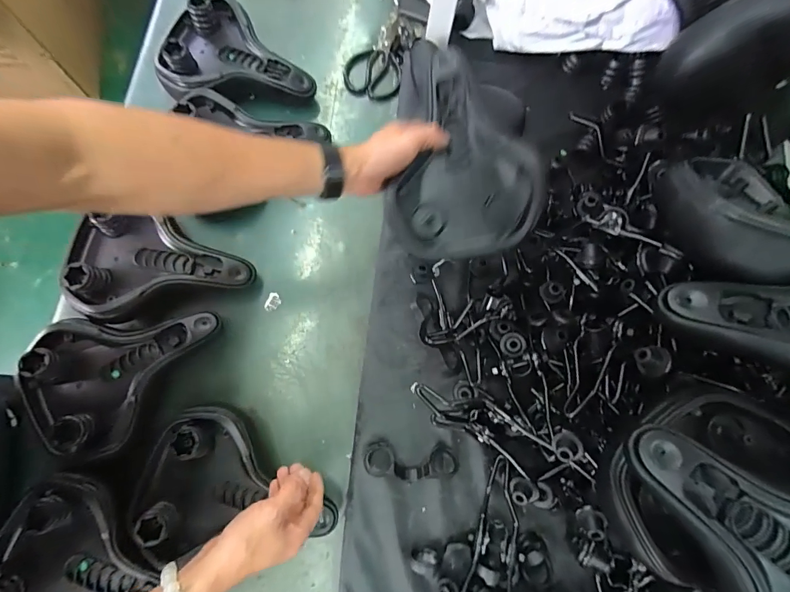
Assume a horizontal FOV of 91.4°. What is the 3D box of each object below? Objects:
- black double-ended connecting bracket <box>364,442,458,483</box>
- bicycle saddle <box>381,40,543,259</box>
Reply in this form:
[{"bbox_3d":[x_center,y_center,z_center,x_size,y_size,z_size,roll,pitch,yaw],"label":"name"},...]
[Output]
[{"bbox_3d":[0.022,0.230,0.523,0.127,0.030,0.046,7,76,-2],"label":"black double-ended connecting bracket"},{"bbox_3d":[0.061,-0.158,0.472,0.175,0.075,0.248,-33,82,15],"label":"bicycle saddle"}]

